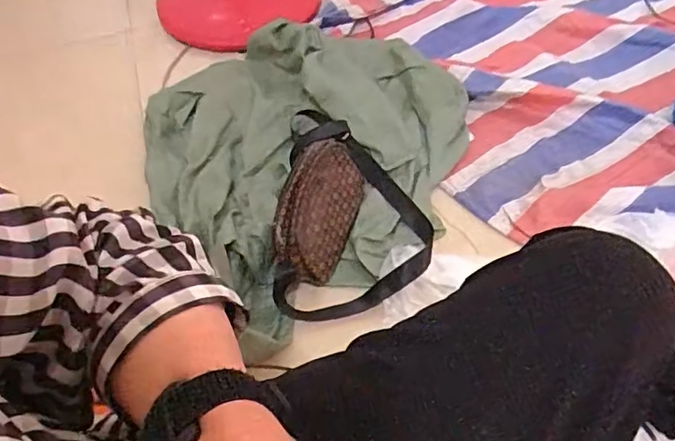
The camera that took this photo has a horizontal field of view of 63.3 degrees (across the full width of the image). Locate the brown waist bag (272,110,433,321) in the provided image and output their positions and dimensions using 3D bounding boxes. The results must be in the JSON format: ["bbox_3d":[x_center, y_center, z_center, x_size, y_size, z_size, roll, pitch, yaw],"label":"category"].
[{"bbox_3d":[0.033,0.002,0.889,0.241,0.172,0.302,4,54,6],"label":"brown waist bag"}]

